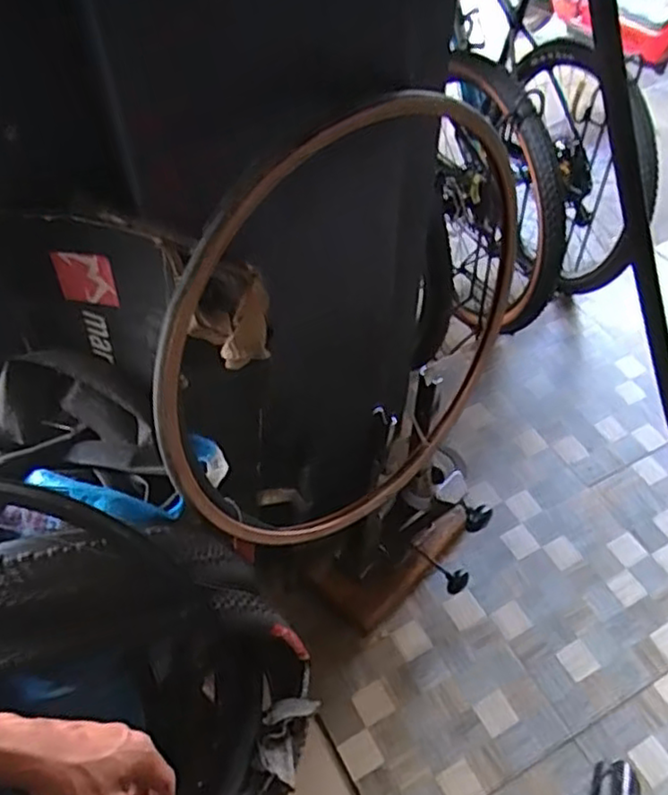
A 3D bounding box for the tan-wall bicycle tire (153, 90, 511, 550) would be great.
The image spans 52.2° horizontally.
[{"bbox_3d":[0.038,-0.077,0.946,0.605,0.641,0.056,-20,39,-35],"label":"tan-wall bicycle tire"}]

